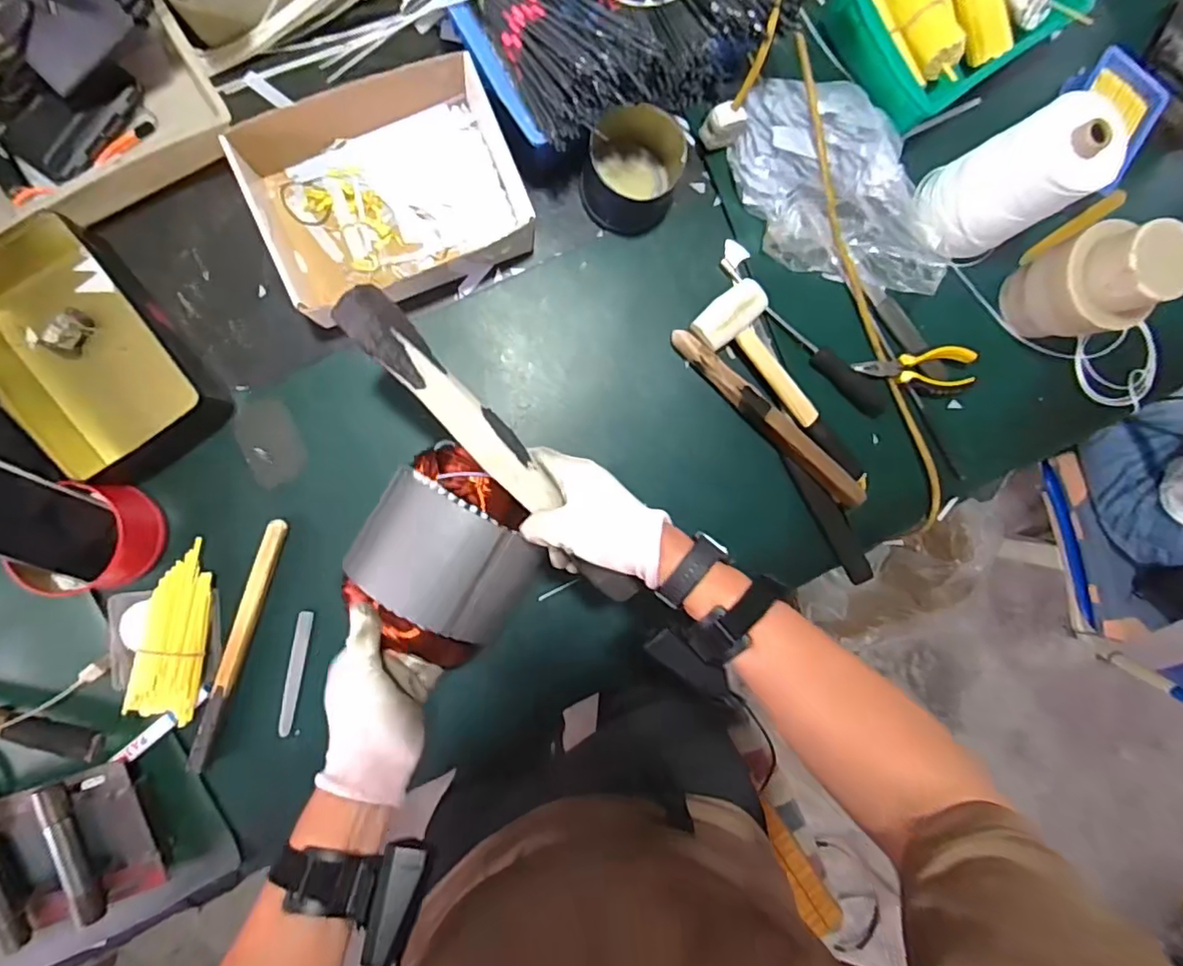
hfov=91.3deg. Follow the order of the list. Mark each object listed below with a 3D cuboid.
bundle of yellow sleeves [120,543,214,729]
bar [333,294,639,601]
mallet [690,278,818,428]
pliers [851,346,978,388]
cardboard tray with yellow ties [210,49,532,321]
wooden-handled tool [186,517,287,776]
[{"bbox_3d":[-0.413,0.147,0.569,0.057,0.019,0.168,7,90,-7],"label":"bundle of yellow sleeves"},{"bbox_3d":[-0.109,-0.062,0.451,0.037,0.018,0.215,-44,100,-5],"label":"bar"},{"bbox_3d":[0.187,-0.134,0.643,0.080,0.032,0.174,-35,95,-6],"label":"mallet"},{"bbox_3d":[0.373,-0.137,0.669,0.142,0.018,0.044,1,90,-7],"label":"pliers"},{"bbox_3d":[-0.200,-0.293,0.579,0.255,0.069,0.200,-24,93,-7],"label":"cardboard tray with yellow ties"},{"bbox_3d":[-0.358,0.163,0.589,0.018,0.019,0.257,18,88,-7],"label":"wooden-handled tool"}]

